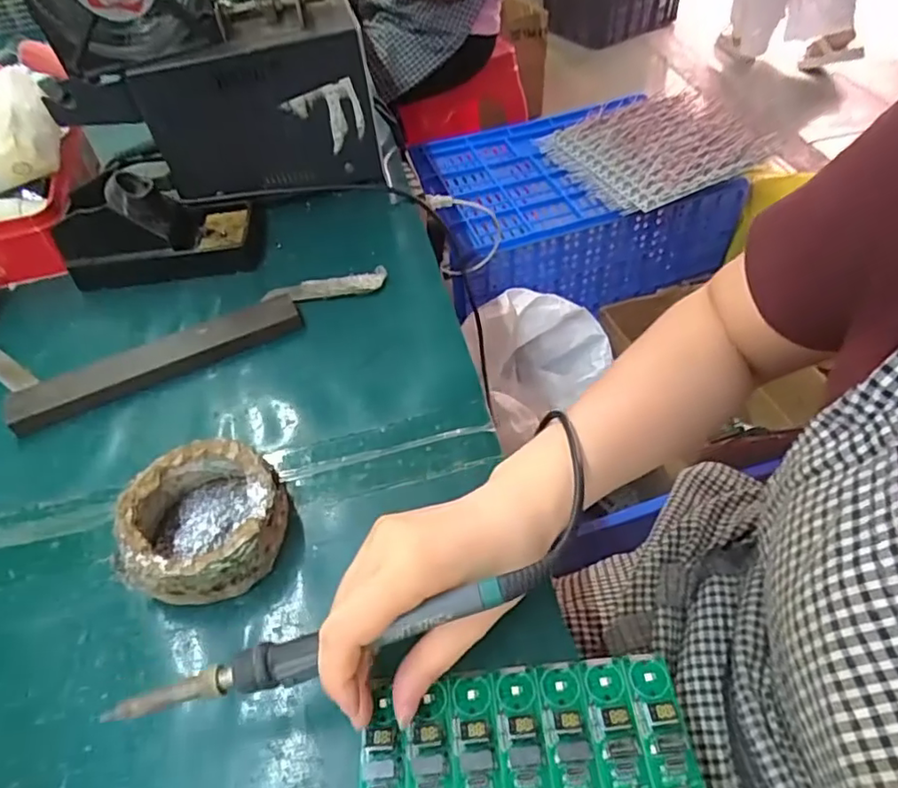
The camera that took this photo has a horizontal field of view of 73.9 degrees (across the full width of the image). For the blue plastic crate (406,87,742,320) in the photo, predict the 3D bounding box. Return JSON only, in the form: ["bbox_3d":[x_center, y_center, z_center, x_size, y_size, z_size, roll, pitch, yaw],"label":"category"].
[{"bbox_3d":[0.248,-0.373,1.219,0.580,0.210,0.377,-14,51,-7],"label":"blue plastic crate"}]

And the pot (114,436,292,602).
[{"bbox_3d":[-0.138,0.072,0.341,0.086,0.040,0.082,-2,51,2],"label":"pot"}]

